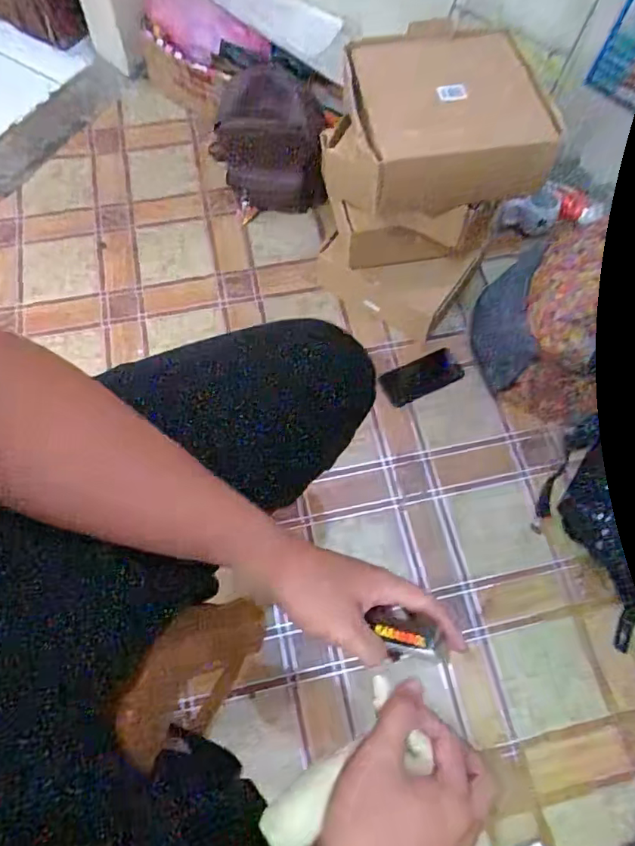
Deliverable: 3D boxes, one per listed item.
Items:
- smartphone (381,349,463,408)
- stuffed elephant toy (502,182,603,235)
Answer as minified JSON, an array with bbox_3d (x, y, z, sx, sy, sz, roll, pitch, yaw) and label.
[{"bbox_3d":[0.199,-0.088,1.056,0.146,0.007,0.068,-26,81,2],"label":"smartphone"},{"bbox_3d":[0.482,-0.445,1.145,0.192,0.055,0.079,-6,67,-3],"label":"stuffed elephant toy"}]

